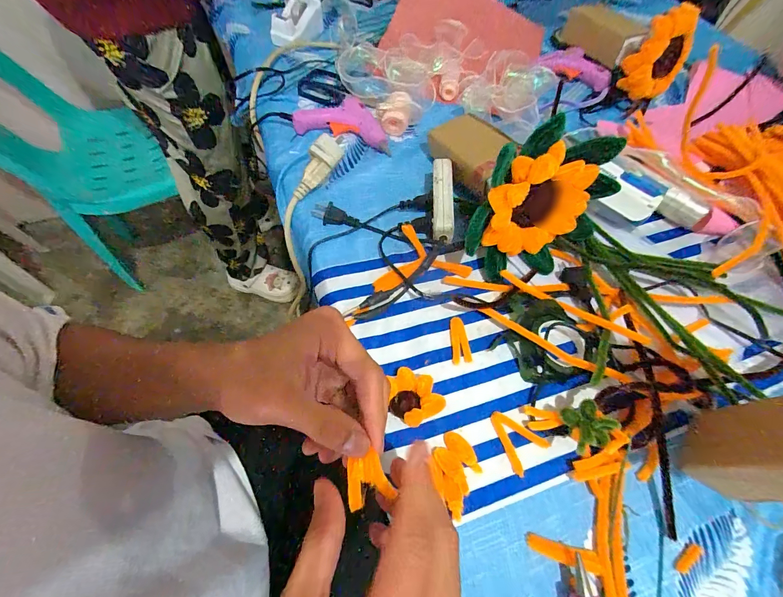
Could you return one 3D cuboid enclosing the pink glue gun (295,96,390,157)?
[{"bbox_3d":[-0.060,-0.253,0.484,0.134,0.025,0.078,20,62,8],"label":"pink glue gun"}]

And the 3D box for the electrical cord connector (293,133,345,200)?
[{"bbox_3d":[-0.092,-0.158,0.423,0.026,0.024,0.082,34,94,15],"label":"electrical cord connector"}]

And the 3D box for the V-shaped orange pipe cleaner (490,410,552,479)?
[{"bbox_3d":[0.107,0.128,0.300,0.052,0.004,0.039,29,64,12],"label":"V-shaped orange pipe cleaner"}]

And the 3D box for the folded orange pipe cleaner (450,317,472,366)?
[{"bbox_3d":[0.067,0.042,0.345,0.018,0.009,0.046,-7,62,-6],"label":"folded orange pipe cleaner"}]

